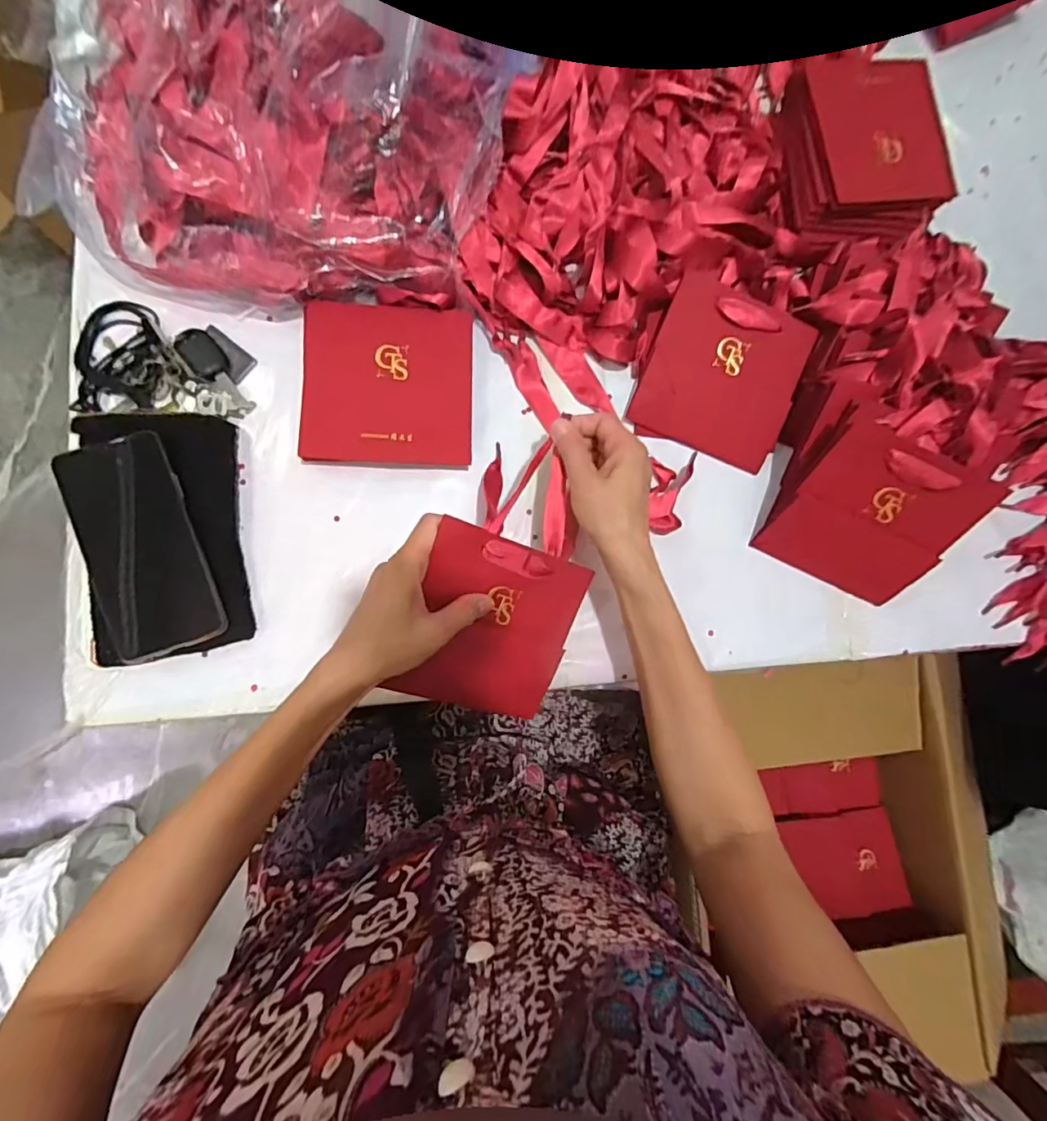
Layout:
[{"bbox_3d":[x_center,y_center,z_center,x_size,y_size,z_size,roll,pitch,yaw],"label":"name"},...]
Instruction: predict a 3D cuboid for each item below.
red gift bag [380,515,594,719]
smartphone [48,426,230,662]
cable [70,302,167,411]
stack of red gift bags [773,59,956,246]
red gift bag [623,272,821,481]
[{"bbox_3d":[-0.022,0.051,0.401,0.132,0.011,0.134,20,92,-28],"label":"red gift bag"},{"bbox_3d":[-0.297,-0.010,0.398,0.080,0.013,0.167,-18,92,-12],"label":"smartphone"},{"bbox_3d":[-0.331,-0.170,0.422,0.069,0.011,0.094,-3,83,-7],"label":"cable"},{"bbox_3d":[0.332,-0.392,0.491,0.162,0.047,0.163,-12,84,-8],"label":"stack of red gift bags"},{"bbox_3d":[0.187,-0.174,0.478,0.141,0.008,0.146,18,99,-6],"label":"red gift bag"}]

